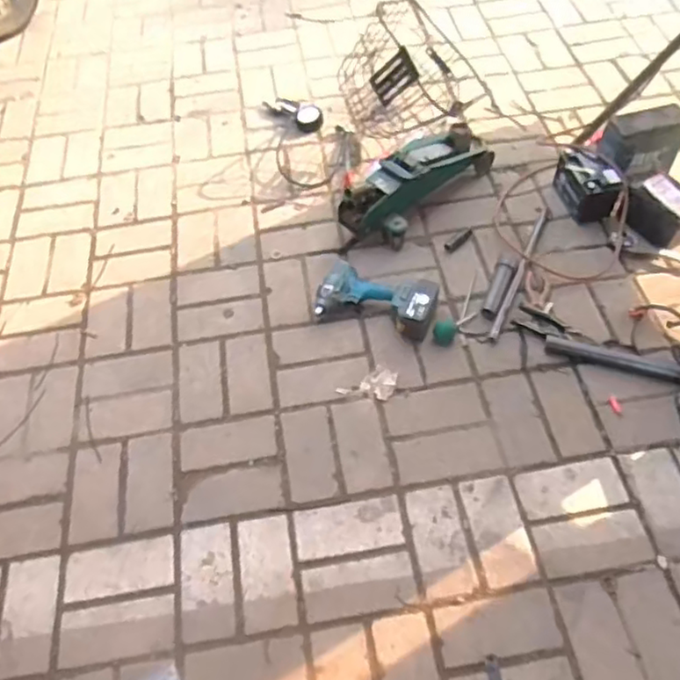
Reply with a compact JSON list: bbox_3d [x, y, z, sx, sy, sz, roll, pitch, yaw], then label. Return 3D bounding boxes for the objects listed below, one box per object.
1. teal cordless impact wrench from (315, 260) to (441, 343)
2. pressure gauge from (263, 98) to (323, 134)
[{"bbox_3d":[0.076,-0.089,1.350,0.249,0.072,0.129,14,58,12],"label":"teal cordless impact wrench"},{"bbox_3d":[-0.122,-0.637,1.766,0.195,0.033,0.076,38,66,25],"label":"pressure gauge"}]

